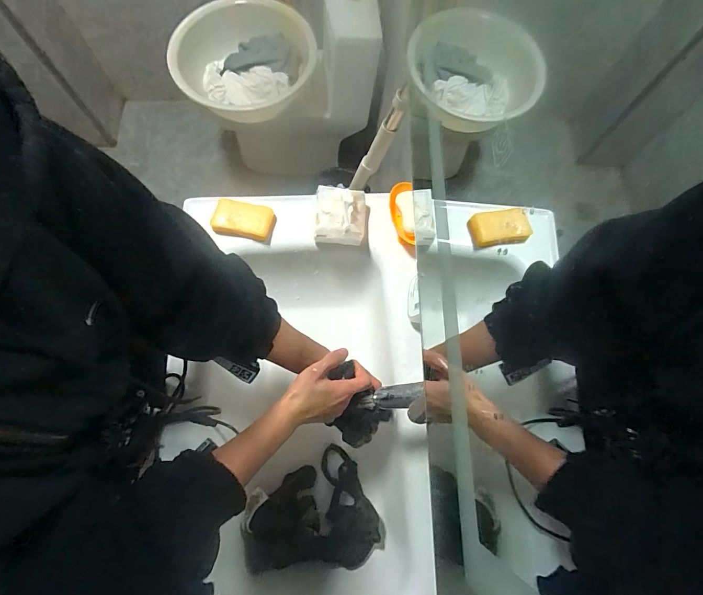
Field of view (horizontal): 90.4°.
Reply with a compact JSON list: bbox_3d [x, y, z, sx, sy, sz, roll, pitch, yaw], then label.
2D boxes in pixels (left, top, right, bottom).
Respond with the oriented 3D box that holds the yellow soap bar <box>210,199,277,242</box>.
[{"bbox_3d":[-0.204,-0.144,0.657,0.108,0.027,0.066,8,72,1],"label":"yellow soap bar"}]

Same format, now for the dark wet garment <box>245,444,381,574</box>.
[{"bbox_3d":[-0.063,0.370,0.618,0.211,0.040,0.174,0,43,-3],"label":"dark wet garment"}]

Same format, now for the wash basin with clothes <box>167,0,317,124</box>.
[{"bbox_3d":[-0.381,-0.799,1.209,0.462,0.158,0.439,1,72,-2],"label":"wash basin with clothes"}]

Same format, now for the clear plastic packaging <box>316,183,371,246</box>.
[{"bbox_3d":[-0.019,-0.155,0.649,0.097,0.049,0.102,8,72,0],"label":"clear plastic packaging"}]

